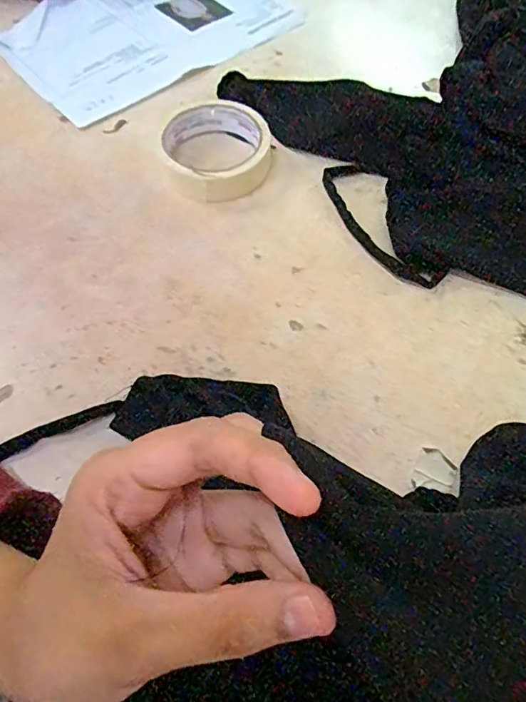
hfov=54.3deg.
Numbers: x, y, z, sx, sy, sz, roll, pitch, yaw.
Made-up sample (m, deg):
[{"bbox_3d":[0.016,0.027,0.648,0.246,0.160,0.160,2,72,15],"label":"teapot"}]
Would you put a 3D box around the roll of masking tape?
[{"bbox_3d":[-0.036,-0.166,0.425,0.086,0.030,0.087,1,60,-1],"label":"roll of masking tape"}]

